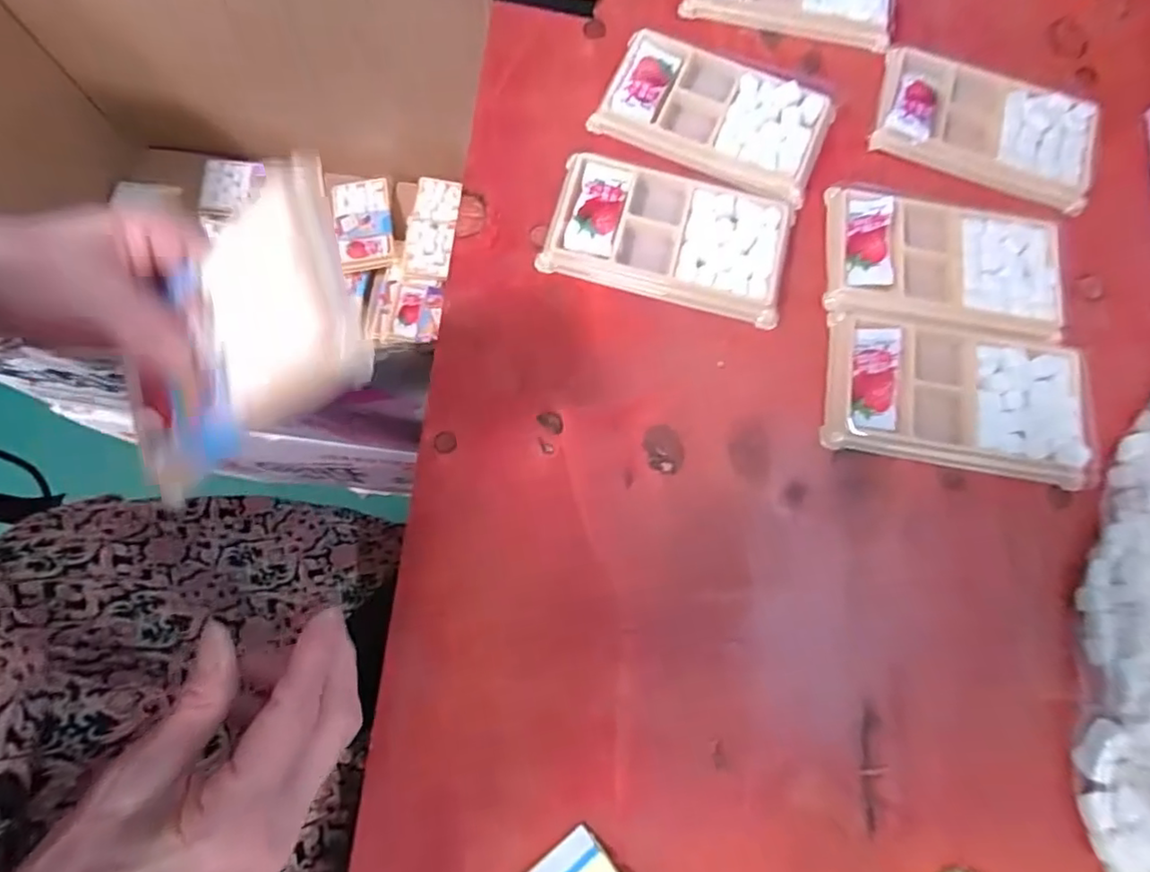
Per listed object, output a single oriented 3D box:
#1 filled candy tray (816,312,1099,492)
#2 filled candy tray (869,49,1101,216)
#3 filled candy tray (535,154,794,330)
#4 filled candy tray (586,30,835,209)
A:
[{"bbox_3d":[0.209,-0.022,0.323,0.139,0.013,0.078,10,75,1],"label":"filled candy tray"},{"bbox_3d":[0.255,-0.192,0.370,0.130,0.016,0.078,19,75,3],"label":"filled candy tray"},{"bbox_3d":[0.054,-0.115,0.344,0.135,0.011,0.075,15,75,2],"label":"filled candy tray"},{"bbox_3d":[0.085,-0.196,0.365,0.133,0.009,0.081,23,75,5],"label":"filled candy tray"}]

